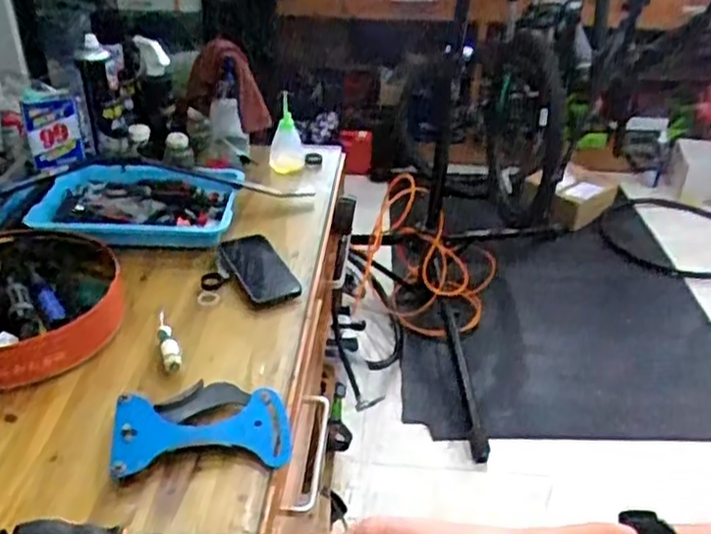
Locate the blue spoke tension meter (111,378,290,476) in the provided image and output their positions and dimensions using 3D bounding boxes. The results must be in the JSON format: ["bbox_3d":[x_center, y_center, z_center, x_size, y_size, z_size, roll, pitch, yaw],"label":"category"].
[{"bbox_3d":[-0.173,0.180,0.826,0.194,0.040,0.122,-6,34,-12],"label":"blue spoke tension meter"}]

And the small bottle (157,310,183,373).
[{"bbox_3d":[-0.246,0.091,0.944,0.023,0.019,0.120,-11,35,-19],"label":"small bottle"}]

